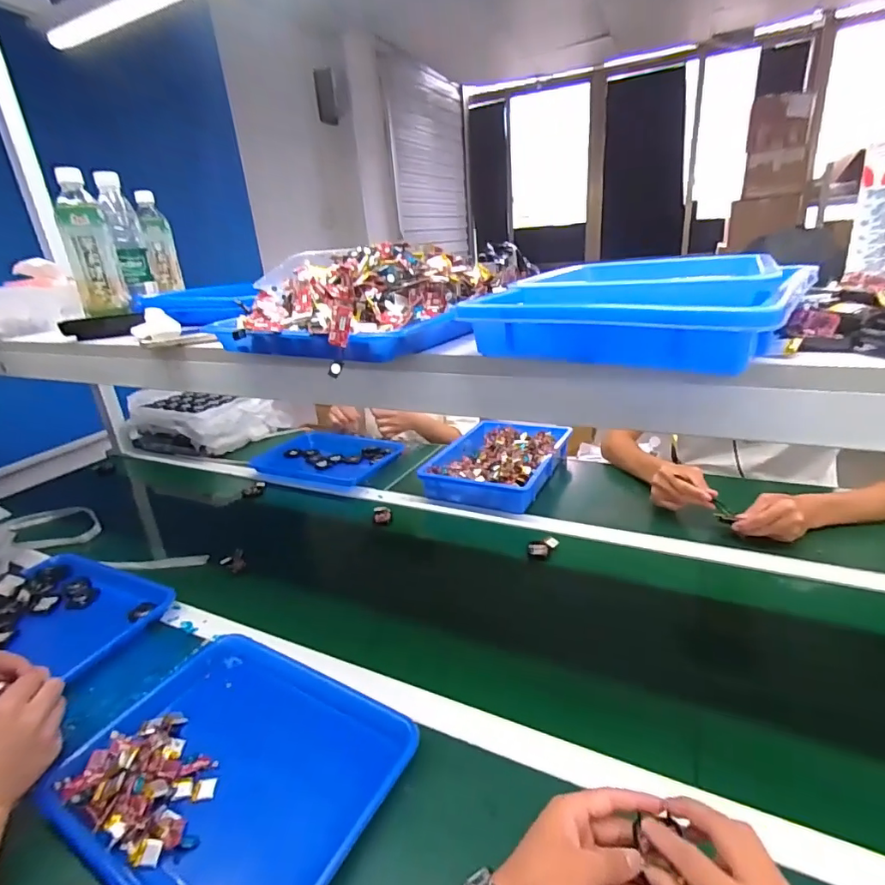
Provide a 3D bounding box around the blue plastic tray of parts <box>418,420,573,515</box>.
[{"bbox_3d":[0.131,0.038,1.169,0.260,0.060,0.367,8,26,29],"label":"blue plastic tray of parts"}]

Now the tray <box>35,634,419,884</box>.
[{"bbox_3d":[-0.219,0.353,0.540,0.335,0.055,0.259,9,26,30],"label":"tray"}]

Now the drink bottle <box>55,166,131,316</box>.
[{"bbox_3d":[-0.521,-0.289,0.739,0.061,0.187,0.060,-16,25,-25],"label":"drink bottle"}]

